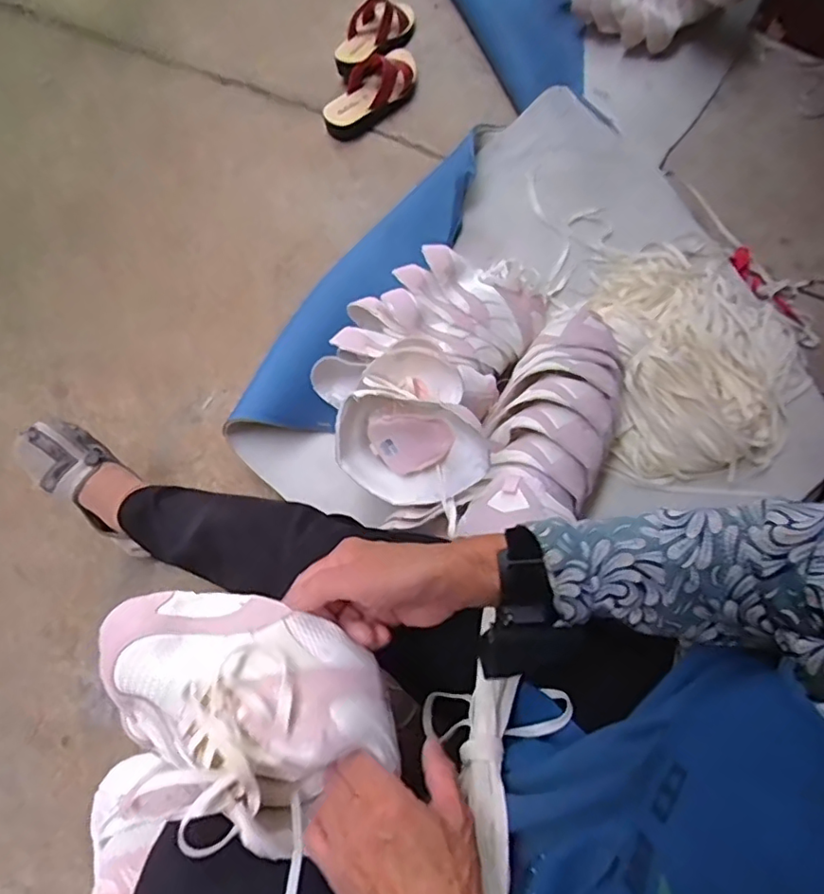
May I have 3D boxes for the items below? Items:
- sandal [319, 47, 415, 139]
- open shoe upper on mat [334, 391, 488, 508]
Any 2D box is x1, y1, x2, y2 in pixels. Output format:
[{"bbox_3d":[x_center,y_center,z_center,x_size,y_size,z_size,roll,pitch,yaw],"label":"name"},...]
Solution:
[{"bbox_3d":[-0.074,-0.653,1.074,0.099,0.058,0.230,38,74,11],"label":"sandal"},{"bbox_3d":[-0.009,0.002,0.694,0.183,0.153,0.096,28,72,5],"label":"open shoe upper on mat"}]

